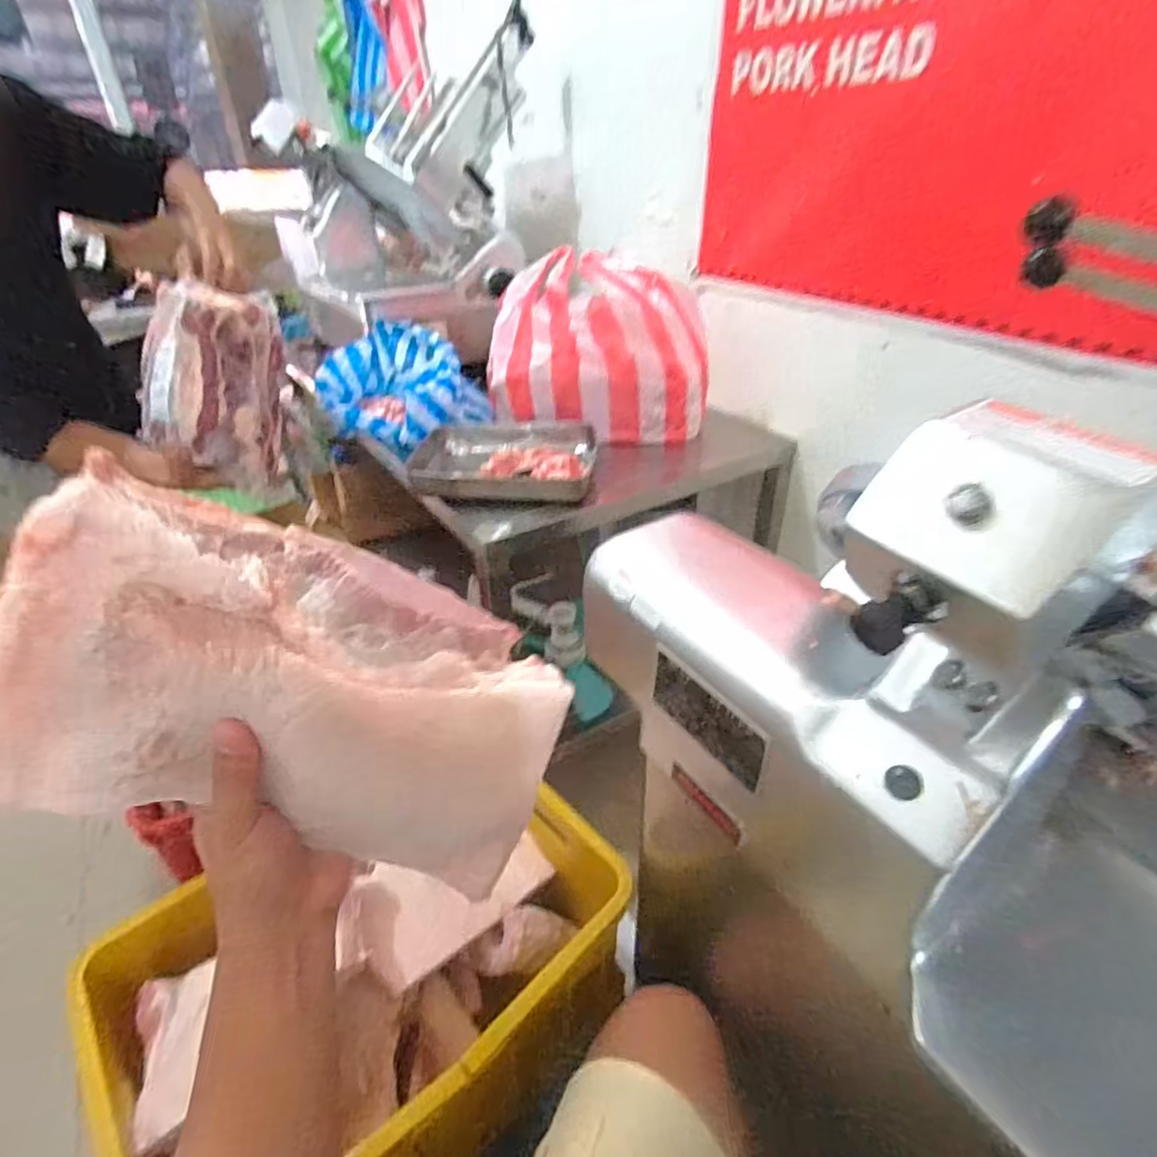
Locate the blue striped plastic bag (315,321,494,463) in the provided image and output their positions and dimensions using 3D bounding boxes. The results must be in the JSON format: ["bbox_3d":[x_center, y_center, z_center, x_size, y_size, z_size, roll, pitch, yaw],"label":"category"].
[{"bbox_3d":[-0.357,-0.385,1.246,0.268,0.148,0.337,-27,42,-34],"label":"blue striped plastic bag"}]

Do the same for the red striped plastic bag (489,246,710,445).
[{"bbox_3d":[0.043,-0.421,1.159,0.394,0.279,0.211,7,34,11],"label":"red striped plastic bag"}]

